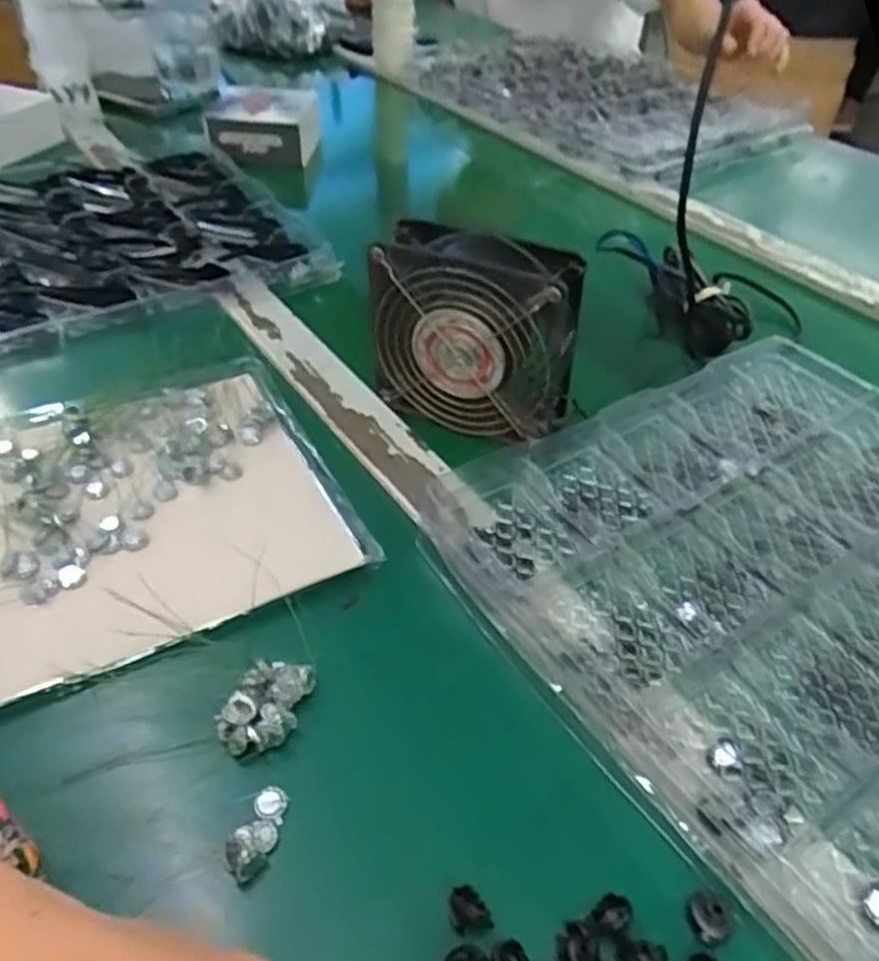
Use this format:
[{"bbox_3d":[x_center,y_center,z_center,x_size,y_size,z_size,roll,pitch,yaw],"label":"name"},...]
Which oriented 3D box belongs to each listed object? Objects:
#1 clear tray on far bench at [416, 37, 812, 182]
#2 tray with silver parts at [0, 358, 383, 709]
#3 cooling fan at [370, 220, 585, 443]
[{"bbox_3d":[0.201,-0.536,1.016,0.320,0.038,0.555,-22,47,-23],"label":"clear tray on far bench"},{"bbox_3d":[-0.166,0.009,0.408,0.200,0.017,0.206,-20,47,-21],"label":"tray with silver parts"},{"bbox_3d":[0.022,-0.090,0.452,0.114,0.102,0.050,23,47,21],"label":"cooling fan"}]

